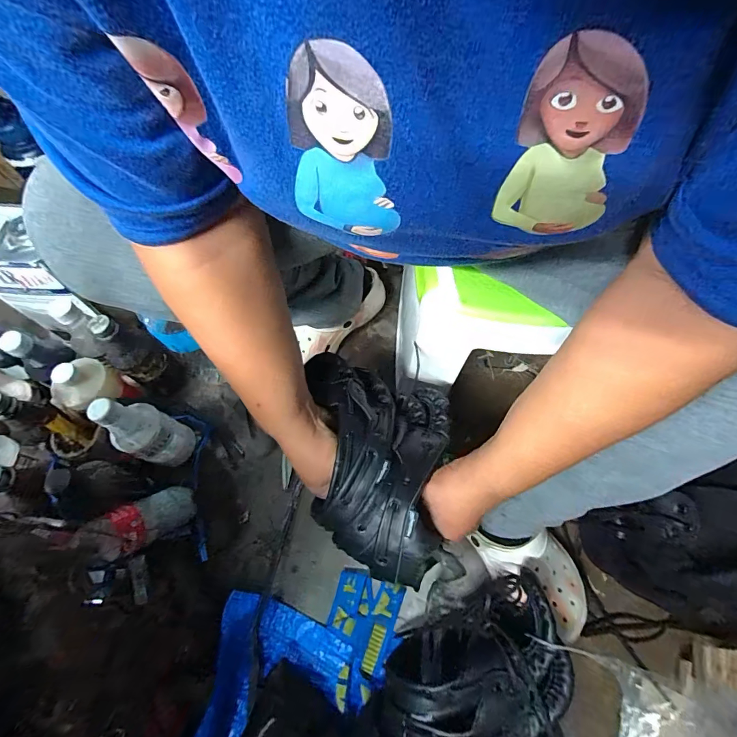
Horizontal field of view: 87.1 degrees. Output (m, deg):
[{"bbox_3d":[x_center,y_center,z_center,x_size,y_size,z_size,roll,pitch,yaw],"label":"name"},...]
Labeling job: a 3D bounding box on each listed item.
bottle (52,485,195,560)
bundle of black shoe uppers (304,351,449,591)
[{"bbox_3d":[-0.307,0.205,0.499,0.054,0.164,0.053,39,110,22],"label":"bottle"},{"bbox_3d":[-0.003,0.089,0.404,0.158,0.073,0.216,7,61,7],"label":"bundle of black shoe uppers"}]

